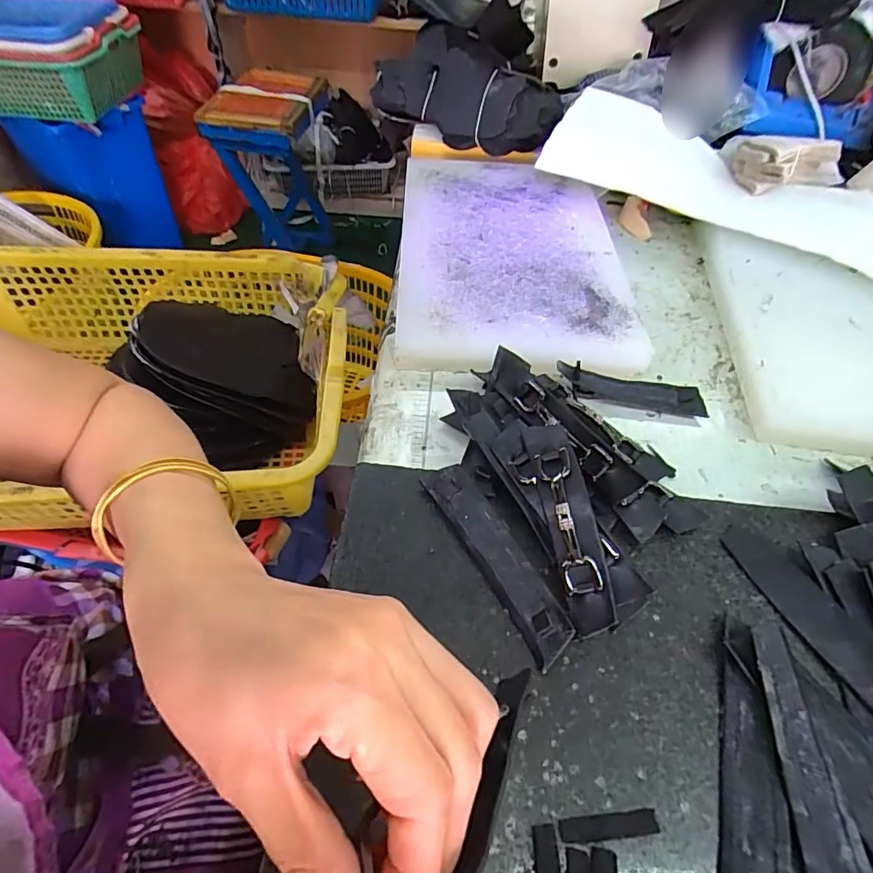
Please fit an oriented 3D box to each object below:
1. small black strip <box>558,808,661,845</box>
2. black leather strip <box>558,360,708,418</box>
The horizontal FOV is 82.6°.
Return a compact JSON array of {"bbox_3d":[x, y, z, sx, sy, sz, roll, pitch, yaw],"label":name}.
[{"bbox_3d":[0.071,0.159,0.202,0.041,0.004,0.008,-3,53,-6],"label":"small black strip"},{"bbox_3d":[0.146,-0.034,0.373,0.108,0.025,0.022,8,53,2],"label":"black leather strip"}]

